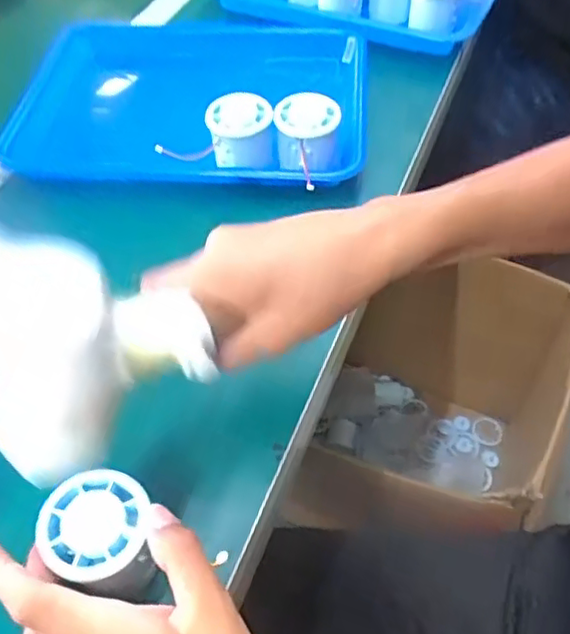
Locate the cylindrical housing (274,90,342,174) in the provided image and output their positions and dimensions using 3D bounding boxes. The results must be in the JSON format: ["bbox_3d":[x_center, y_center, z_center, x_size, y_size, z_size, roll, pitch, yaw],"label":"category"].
[{"bbox_3d":[0.019,-0.158,0.537,0.055,0.044,0.055,6,53,8],"label":"cylindrical housing"}]

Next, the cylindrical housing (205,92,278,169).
[{"bbox_3d":[-0.040,-0.164,0.544,0.057,0.046,0.052,-5,52,-1],"label":"cylindrical housing"}]

